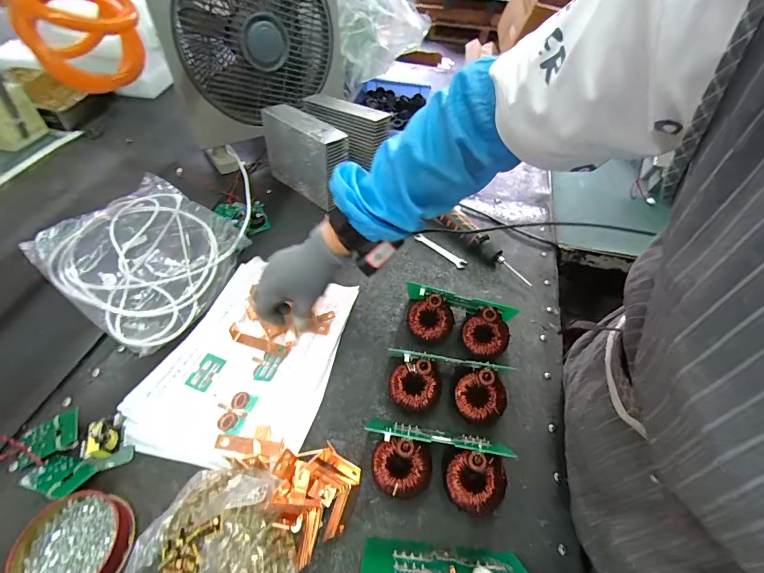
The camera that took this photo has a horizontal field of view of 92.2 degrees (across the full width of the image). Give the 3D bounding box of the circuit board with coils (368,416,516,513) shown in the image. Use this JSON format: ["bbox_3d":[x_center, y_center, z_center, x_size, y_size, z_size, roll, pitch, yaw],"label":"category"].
[{"bbox_3d":[0.059,0.203,0.428,0.162,0.072,0.078,12,51,7],"label":"circuit board with coils"}]

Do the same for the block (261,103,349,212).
[{"bbox_3d":[-0.162,-0.274,0.765,0.200,0.154,0.067,36,56,24],"label":"block"}]

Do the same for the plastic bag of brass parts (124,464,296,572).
[{"bbox_3d":[-0.172,0.274,0.375,0.168,0.047,0.165,5,51,1],"label":"plastic bag of brass parts"}]

